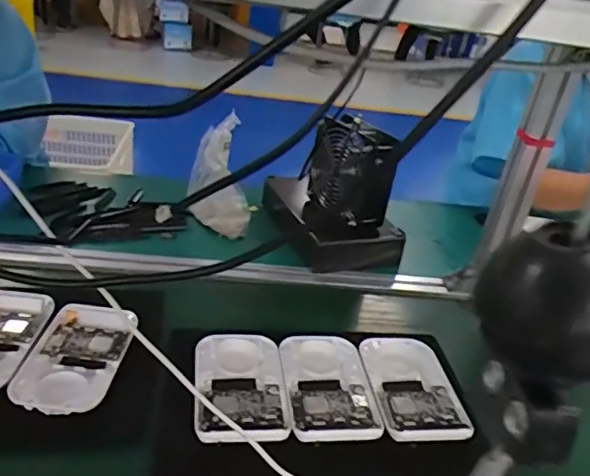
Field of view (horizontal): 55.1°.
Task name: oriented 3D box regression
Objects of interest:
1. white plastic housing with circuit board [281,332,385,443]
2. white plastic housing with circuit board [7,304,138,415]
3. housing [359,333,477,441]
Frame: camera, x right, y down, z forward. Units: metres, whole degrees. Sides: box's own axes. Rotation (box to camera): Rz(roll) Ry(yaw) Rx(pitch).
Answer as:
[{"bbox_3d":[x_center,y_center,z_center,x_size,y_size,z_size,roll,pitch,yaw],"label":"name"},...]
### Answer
[{"bbox_3d":[0.038,0.162,0.643,0.097,0.014,0.162,1,31,-9],"label":"white plastic housing with circuit board"},{"bbox_3d":[-0.245,0.128,0.623,0.097,0.027,0.144,5,25,0],"label":"white plastic housing with circuit board"},{"bbox_3d":[0.136,0.169,0.670,0.098,0.016,0.167,0,31,-11],"label":"housing"}]

